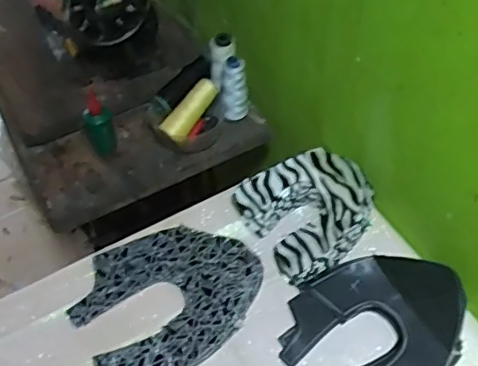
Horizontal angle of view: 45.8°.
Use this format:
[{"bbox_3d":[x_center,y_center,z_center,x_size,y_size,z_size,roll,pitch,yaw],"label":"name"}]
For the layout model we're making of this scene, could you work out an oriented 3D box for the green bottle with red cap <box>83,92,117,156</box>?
[{"bbox_3d":[-0.221,-0.090,0.896,0.041,0.124,0.035,-17,53,-13],"label":"green bottle with red cap"}]

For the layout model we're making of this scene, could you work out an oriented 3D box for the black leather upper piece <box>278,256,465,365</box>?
[{"bbox_3d":[0.165,0.176,0.695,0.231,0.057,0.192,-36,60,-25],"label":"black leather upper piece"}]

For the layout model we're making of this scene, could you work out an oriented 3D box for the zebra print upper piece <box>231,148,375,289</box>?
[{"bbox_3d":[0.100,0.032,0.799,0.168,0.071,0.168,-29,57,-21],"label":"zebra print upper piece"}]

